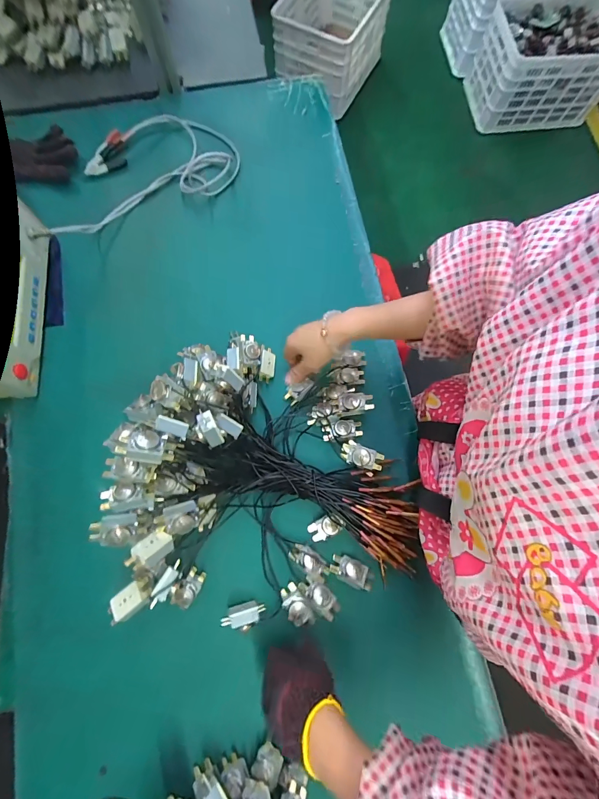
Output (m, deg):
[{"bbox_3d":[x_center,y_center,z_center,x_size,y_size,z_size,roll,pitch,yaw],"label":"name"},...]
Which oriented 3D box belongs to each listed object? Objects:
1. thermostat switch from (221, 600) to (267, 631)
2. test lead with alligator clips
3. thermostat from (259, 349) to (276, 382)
[{"bbox_3d":[-0.075,0.290,0.464,0.057,0.028,0.028,-14,77,-4],"label":"thermostat switch"},{"bbox_3d":[-0.301,-0.419,0.620,0.373,0.046,0.201,-25,78,-7],"label":"test lead with alligator clips"},{"bbox_3d":[-0.053,-0.054,0.549,0.026,0.020,0.053,9,86,-36],"label":"thermostat"}]

